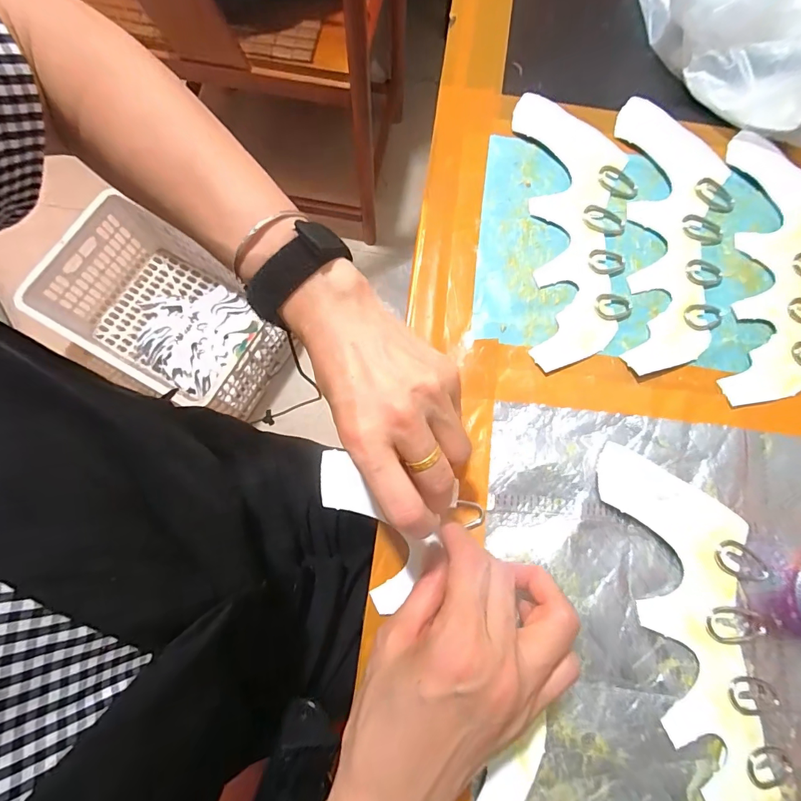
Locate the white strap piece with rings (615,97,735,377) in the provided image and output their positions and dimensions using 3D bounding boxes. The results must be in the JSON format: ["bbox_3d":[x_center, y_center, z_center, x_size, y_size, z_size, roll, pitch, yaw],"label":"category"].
[{"bbox_3d":[0.207,-0.125,0.321,0.080,0.005,0.221,6,76,1],"label":"white strap piece with rings"}]

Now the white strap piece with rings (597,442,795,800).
[{"bbox_3d":[0.181,0.138,0.252,0.082,0.010,0.220,-5,76,-1],"label":"white strap piece with rings"}]

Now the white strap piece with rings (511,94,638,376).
[{"bbox_3d":[0.135,-0.131,0.319,0.083,0.004,0.220,0,76,0],"label":"white strap piece with rings"}]

